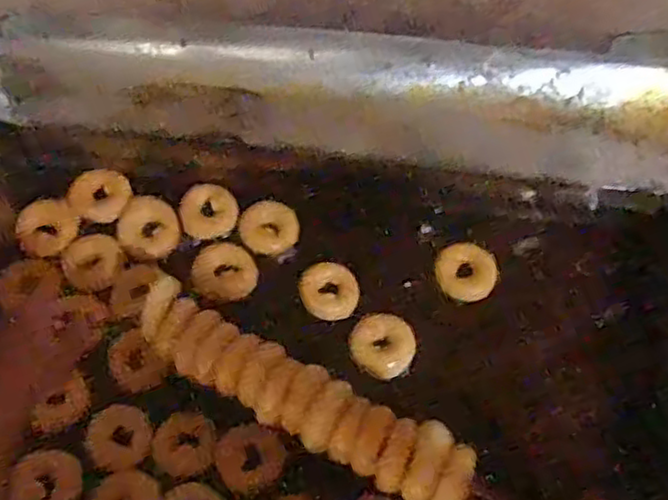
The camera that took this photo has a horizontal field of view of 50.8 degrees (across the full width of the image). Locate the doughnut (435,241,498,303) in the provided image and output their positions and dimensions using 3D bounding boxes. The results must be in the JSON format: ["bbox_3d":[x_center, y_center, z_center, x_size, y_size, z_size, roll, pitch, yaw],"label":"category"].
[{"bbox_3d":[0.169,0.027,0.887,0.074,0.026,0.070,1,67,-1],"label":"doughnut"}]

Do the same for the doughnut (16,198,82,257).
[{"bbox_3d":[-0.363,-0.029,0.887,0.065,0.029,0.073,37,71,13],"label":"doughnut"}]

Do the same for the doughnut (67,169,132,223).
[{"bbox_3d":[-0.306,-0.072,0.919,0.069,0.021,0.071,1,67,-1],"label":"doughnut"}]

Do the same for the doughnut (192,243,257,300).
[{"bbox_3d":[-0.139,0.026,0.901,0.079,0.022,0.071,13,67,4],"label":"doughnut"}]

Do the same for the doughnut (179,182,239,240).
[{"bbox_3d":[-0.166,-0.052,0.927,0.075,0.020,0.071,-3,67,-3],"label":"doughnut"}]

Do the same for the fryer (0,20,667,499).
[{"bbox_3d":[-0.006,0.052,0.804,0.890,0.183,0.571,3,67,0],"label":"fryer"}]

